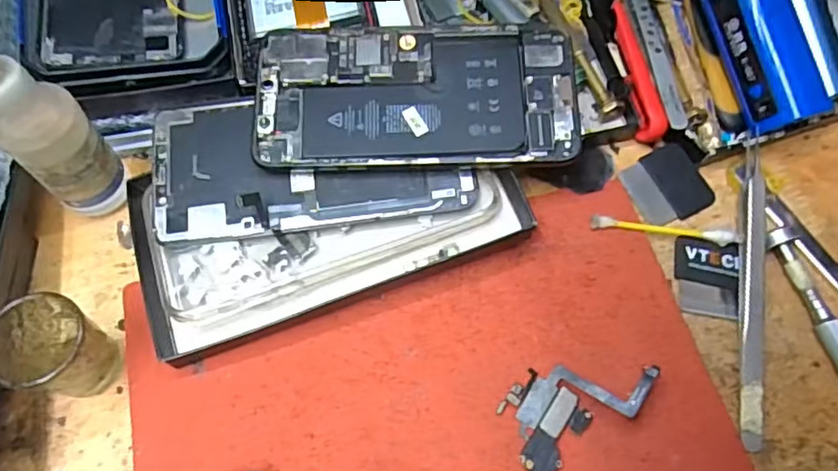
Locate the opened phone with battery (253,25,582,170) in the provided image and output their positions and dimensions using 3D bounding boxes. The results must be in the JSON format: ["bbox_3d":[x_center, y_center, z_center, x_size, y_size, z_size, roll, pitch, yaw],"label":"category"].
[{"bbox_3d":[-0.002,-0.069,0.291,0.153,0.004,0.073,-1,74,1],"label":"opened phone with battery"}]

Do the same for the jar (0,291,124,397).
[{"bbox_3d":[-0.149,0.048,0.247,0.032,0.048,0.034,1,65,-2],"label":"jar"}]

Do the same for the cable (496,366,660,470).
[{"bbox_3d":[0.068,0.071,0.261,0.067,0.014,0.038,-32,71,-16],"label":"cable"}]

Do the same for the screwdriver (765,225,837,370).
[{"bbox_3d":[0.198,0.054,0.278,0.012,0.015,0.123,-16,67,-10],"label":"screwdriver"}]

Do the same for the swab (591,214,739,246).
[{"bbox_3d":[0.122,-0.003,0.301,0.071,0.009,0.008,8,65,1],"label":"swab"}]

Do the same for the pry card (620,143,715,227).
[{"bbox_3d":[0.132,-0.027,0.317,0.042,0.008,0.038,-22,68,-12],"label":"pry card"}]

